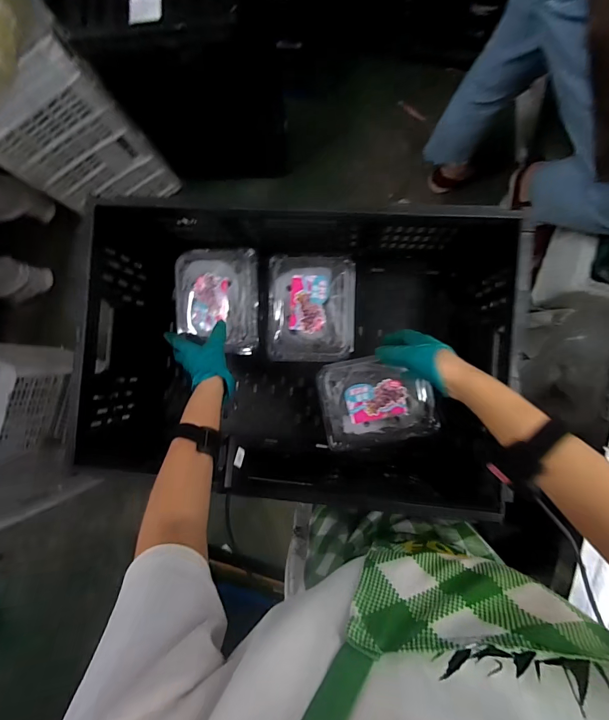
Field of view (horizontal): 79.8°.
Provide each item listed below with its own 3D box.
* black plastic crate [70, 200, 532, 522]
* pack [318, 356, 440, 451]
[{"bbox_3d":[-0.022,0.007,0.608,0.587,0.289,0.416,5,87,4],"label":"black plastic crate"},{"bbox_3d":[0.122,0.068,0.606,0.177,0.052,0.145,-12,86,3],"label":"pack"}]

